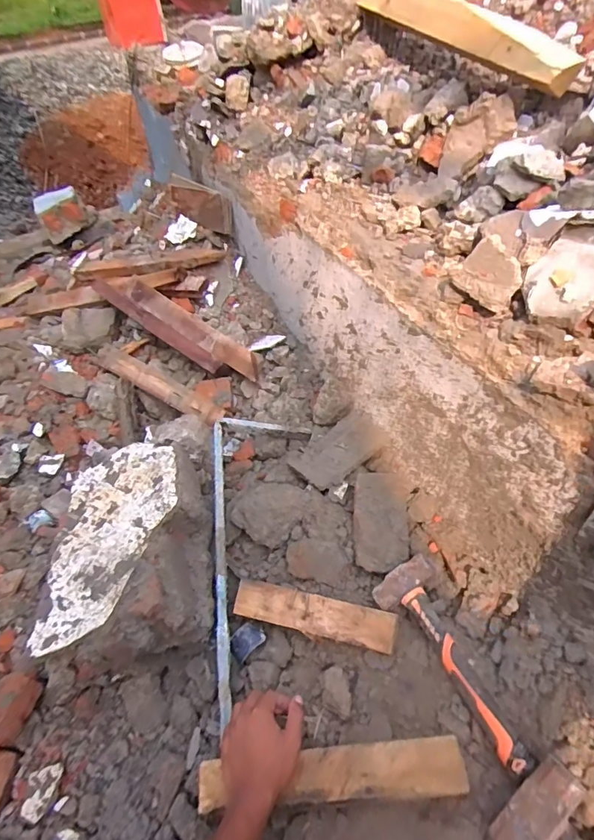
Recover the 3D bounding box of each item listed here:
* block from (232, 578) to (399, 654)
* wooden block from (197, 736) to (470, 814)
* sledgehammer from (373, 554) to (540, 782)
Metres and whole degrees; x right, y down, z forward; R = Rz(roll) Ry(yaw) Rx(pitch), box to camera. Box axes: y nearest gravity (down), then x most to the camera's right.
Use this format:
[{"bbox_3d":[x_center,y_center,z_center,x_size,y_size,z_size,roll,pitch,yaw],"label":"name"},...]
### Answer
[{"bbox_3d":[0.026,0.304,0.726,0.254,0.023,0.056,10,49,13],"label":"block"},{"bbox_3d":[0.039,0.433,0.563,0.322,0.015,0.057,-8,47,3],"label":"wooden block"},{"bbox_3d":[0.216,0.330,0.641,0.089,0.051,0.281,-21,49,-14],"label":"sledgehammer"}]

